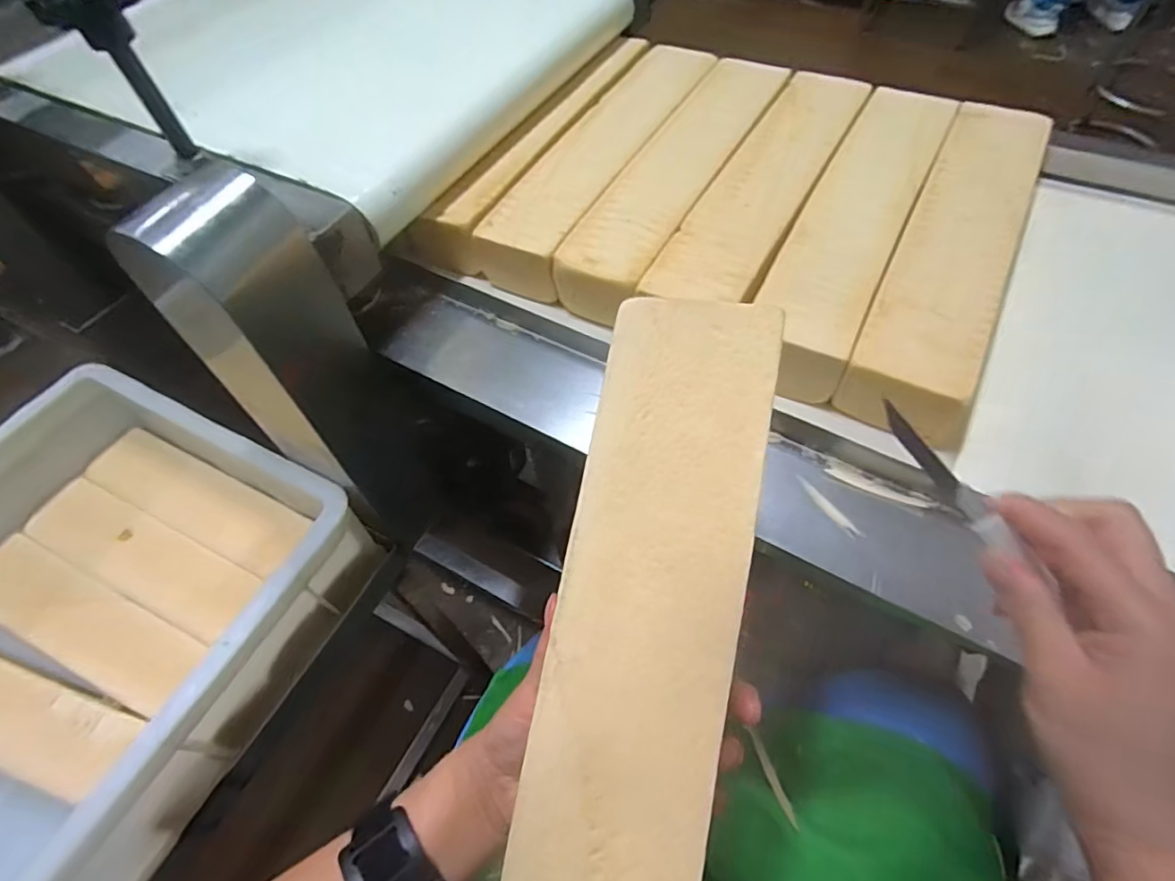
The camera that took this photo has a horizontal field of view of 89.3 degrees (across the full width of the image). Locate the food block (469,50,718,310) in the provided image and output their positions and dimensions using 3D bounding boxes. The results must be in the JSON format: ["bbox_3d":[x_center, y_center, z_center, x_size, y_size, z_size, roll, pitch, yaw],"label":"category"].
[{"bbox_3d":[0.020,-0.274,0.574,0.089,0.062,0.353,22,60,17],"label":"food block"}]

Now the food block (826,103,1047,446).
[{"bbox_3d":[0.287,-0.147,0.472,0.083,0.055,0.362,22,60,17],"label":"food block"}]

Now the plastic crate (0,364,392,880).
[{"bbox_3d":[-0.542,0.265,0.527,0.419,0.151,0.659,21,59,17],"label":"plastic crate"}]

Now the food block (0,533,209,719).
[{"bbox_3d":[-0.519,0.182,0.604,0.260,0.029,0.075,30,61,4],"label":"food block"}]

